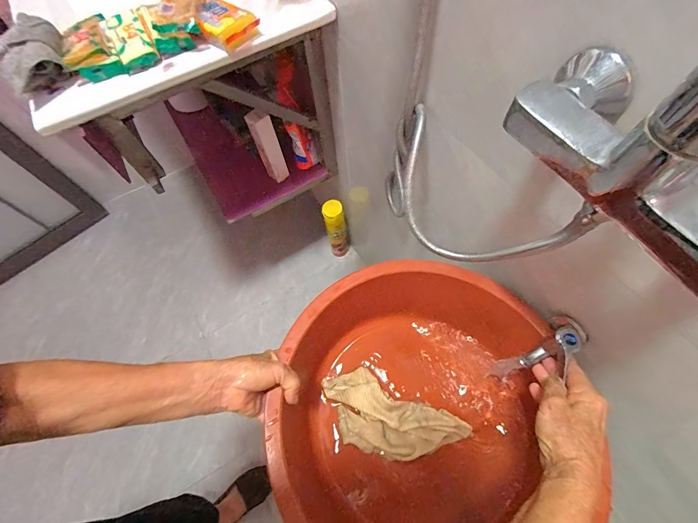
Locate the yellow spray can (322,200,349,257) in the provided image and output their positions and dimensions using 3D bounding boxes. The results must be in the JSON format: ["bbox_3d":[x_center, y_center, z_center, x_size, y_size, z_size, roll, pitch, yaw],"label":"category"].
[{"bbox_3d":[-0.042,-0.108,1.097,0.068,0.251,0.055,-11,63,-2],"label":"yellow spray can"}]

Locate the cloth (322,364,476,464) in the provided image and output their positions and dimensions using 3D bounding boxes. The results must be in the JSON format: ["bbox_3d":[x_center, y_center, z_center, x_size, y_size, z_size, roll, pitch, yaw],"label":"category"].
[{"bbox_3d":[0.057,0.228,0.460,0.202,0.021,0.095,23,67,14],"label":"cloth"}]

